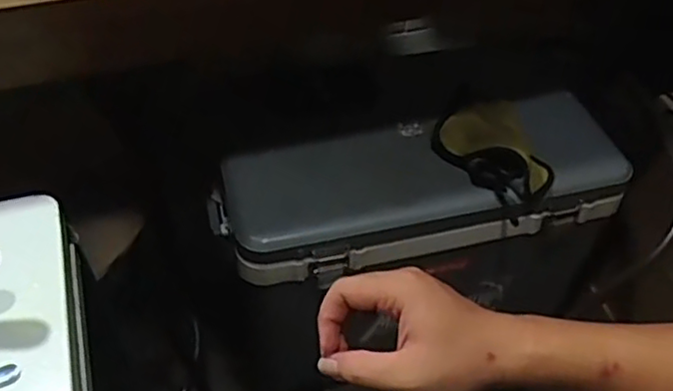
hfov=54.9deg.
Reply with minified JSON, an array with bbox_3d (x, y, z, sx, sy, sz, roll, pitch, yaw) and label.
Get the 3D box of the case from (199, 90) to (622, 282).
[{"bbox_3d":[0.093,-0.015,0.812,0.479,0.097,0.183,-11,48,-12],"label":"case"}]

